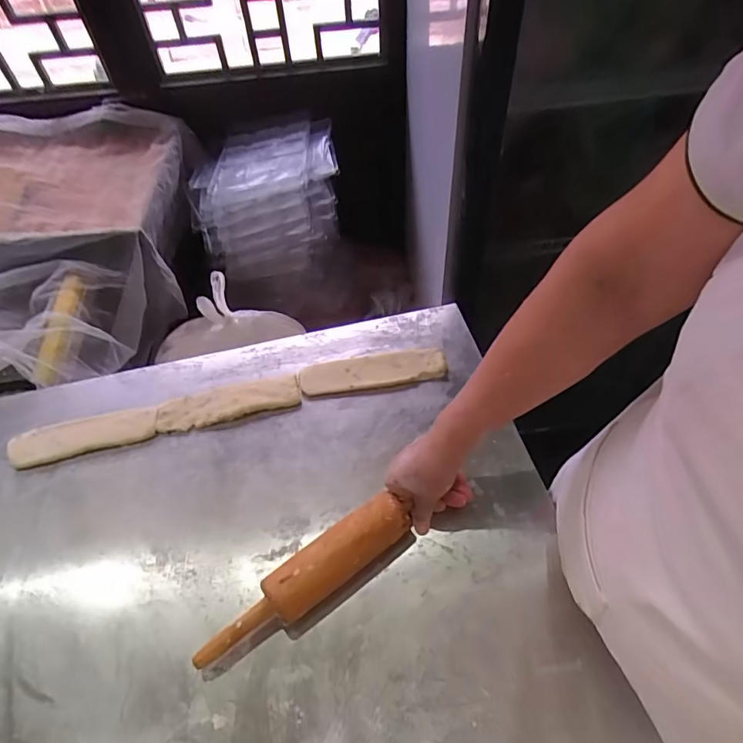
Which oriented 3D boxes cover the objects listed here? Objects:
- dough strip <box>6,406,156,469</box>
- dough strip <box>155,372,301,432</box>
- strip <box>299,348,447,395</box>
[{"bbox_3d":[-0.390,0.084,0.662,0.186,0.012,0.055,-13,55,-6],"label":"dough strip"},{"bbox_3d":[-0.200,0.042,0.680,0.193,0.015,0.053,-14,55,-7],"label":"dough strip"},{"bbox_3d":[0.003,-0.003,0.701,0.205,0.016,0.058,-8,54,-3],"label":"strip"}]

